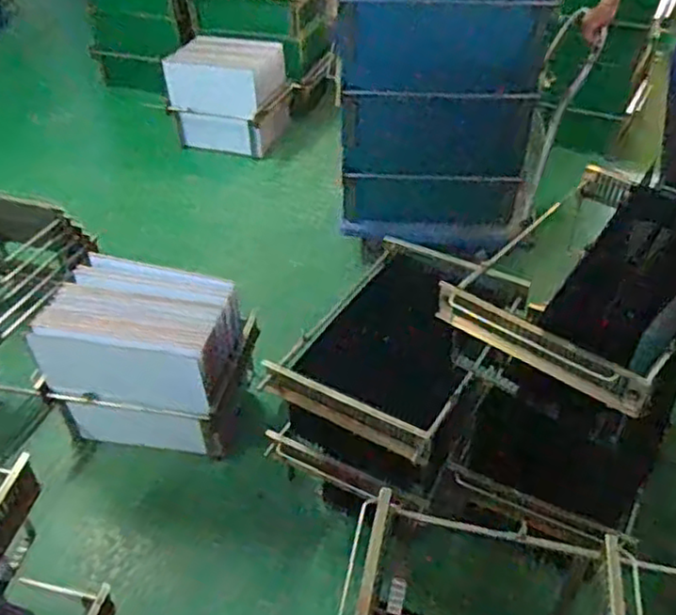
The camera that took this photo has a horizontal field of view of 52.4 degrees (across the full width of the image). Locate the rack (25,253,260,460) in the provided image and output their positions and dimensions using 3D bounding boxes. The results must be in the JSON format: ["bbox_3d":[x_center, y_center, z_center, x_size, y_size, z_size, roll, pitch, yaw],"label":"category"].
[{"bbox_3d":[-0.513,0.120,1.895,0.486,0.376,0.368,7,41,9],"label":"rack"}]

